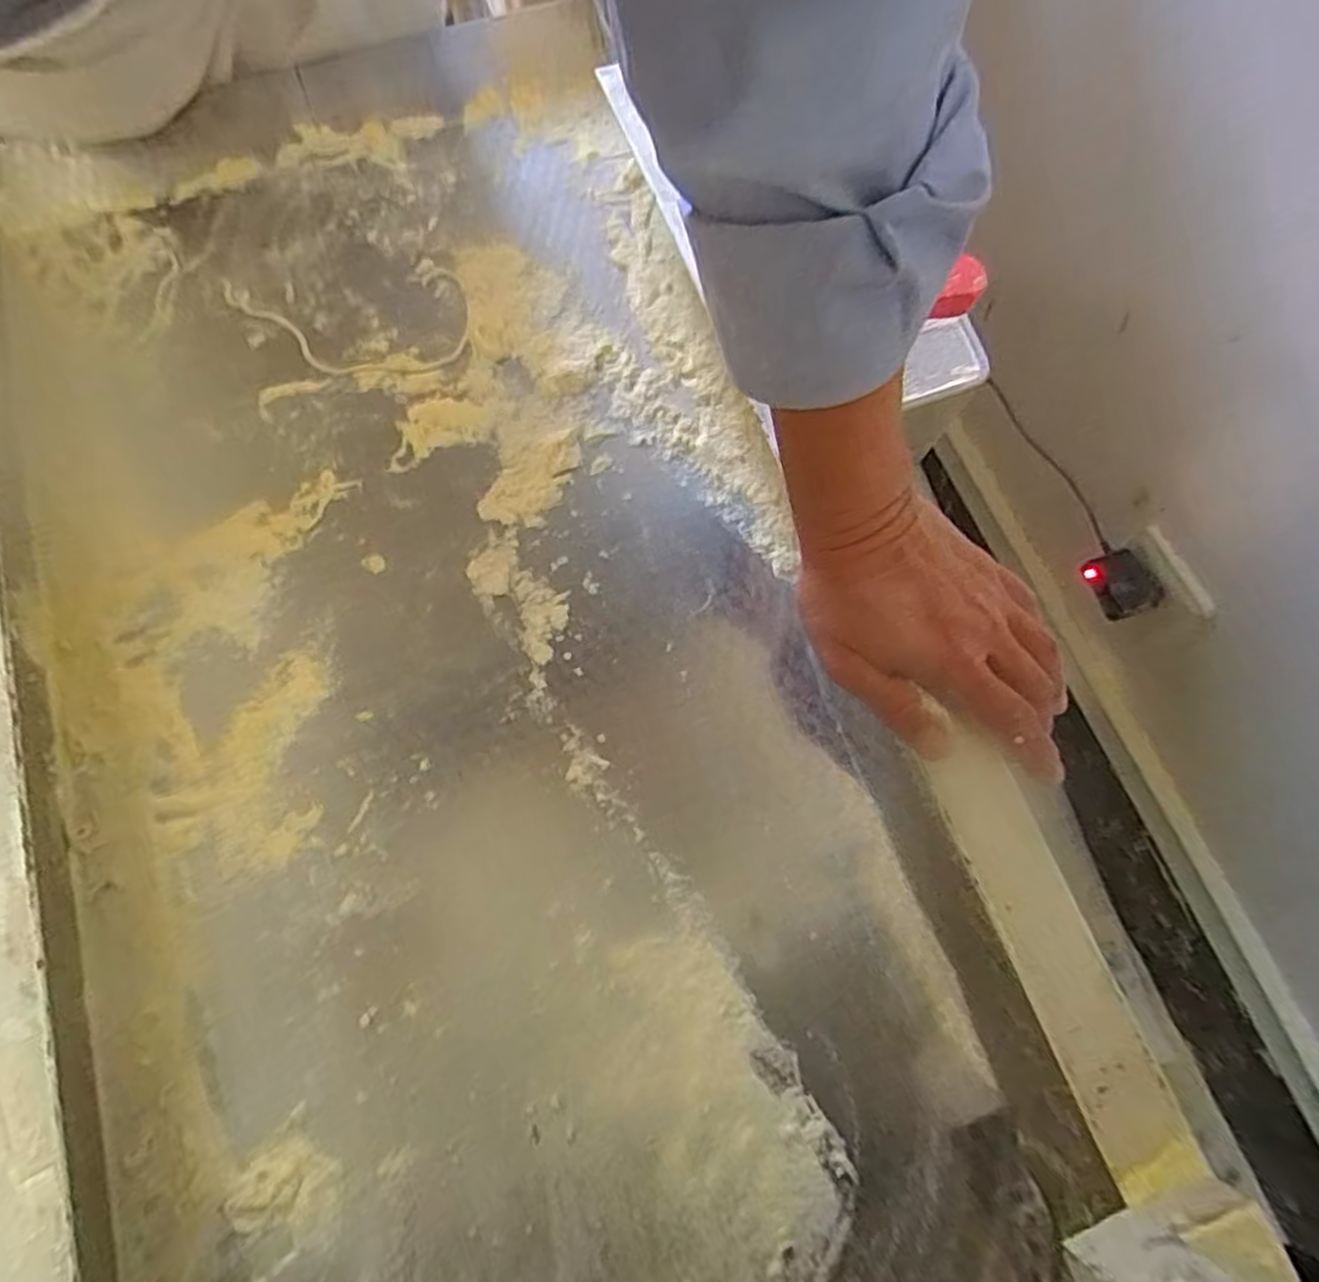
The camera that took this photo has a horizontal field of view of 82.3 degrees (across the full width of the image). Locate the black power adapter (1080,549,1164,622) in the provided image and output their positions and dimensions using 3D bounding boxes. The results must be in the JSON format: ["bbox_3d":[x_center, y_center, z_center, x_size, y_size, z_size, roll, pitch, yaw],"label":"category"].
[{"bbox_3d":[0.374,-0.046,0.613,0.042,0.023,0.056,-24,75,-6],"label":"black power adapter"}]

